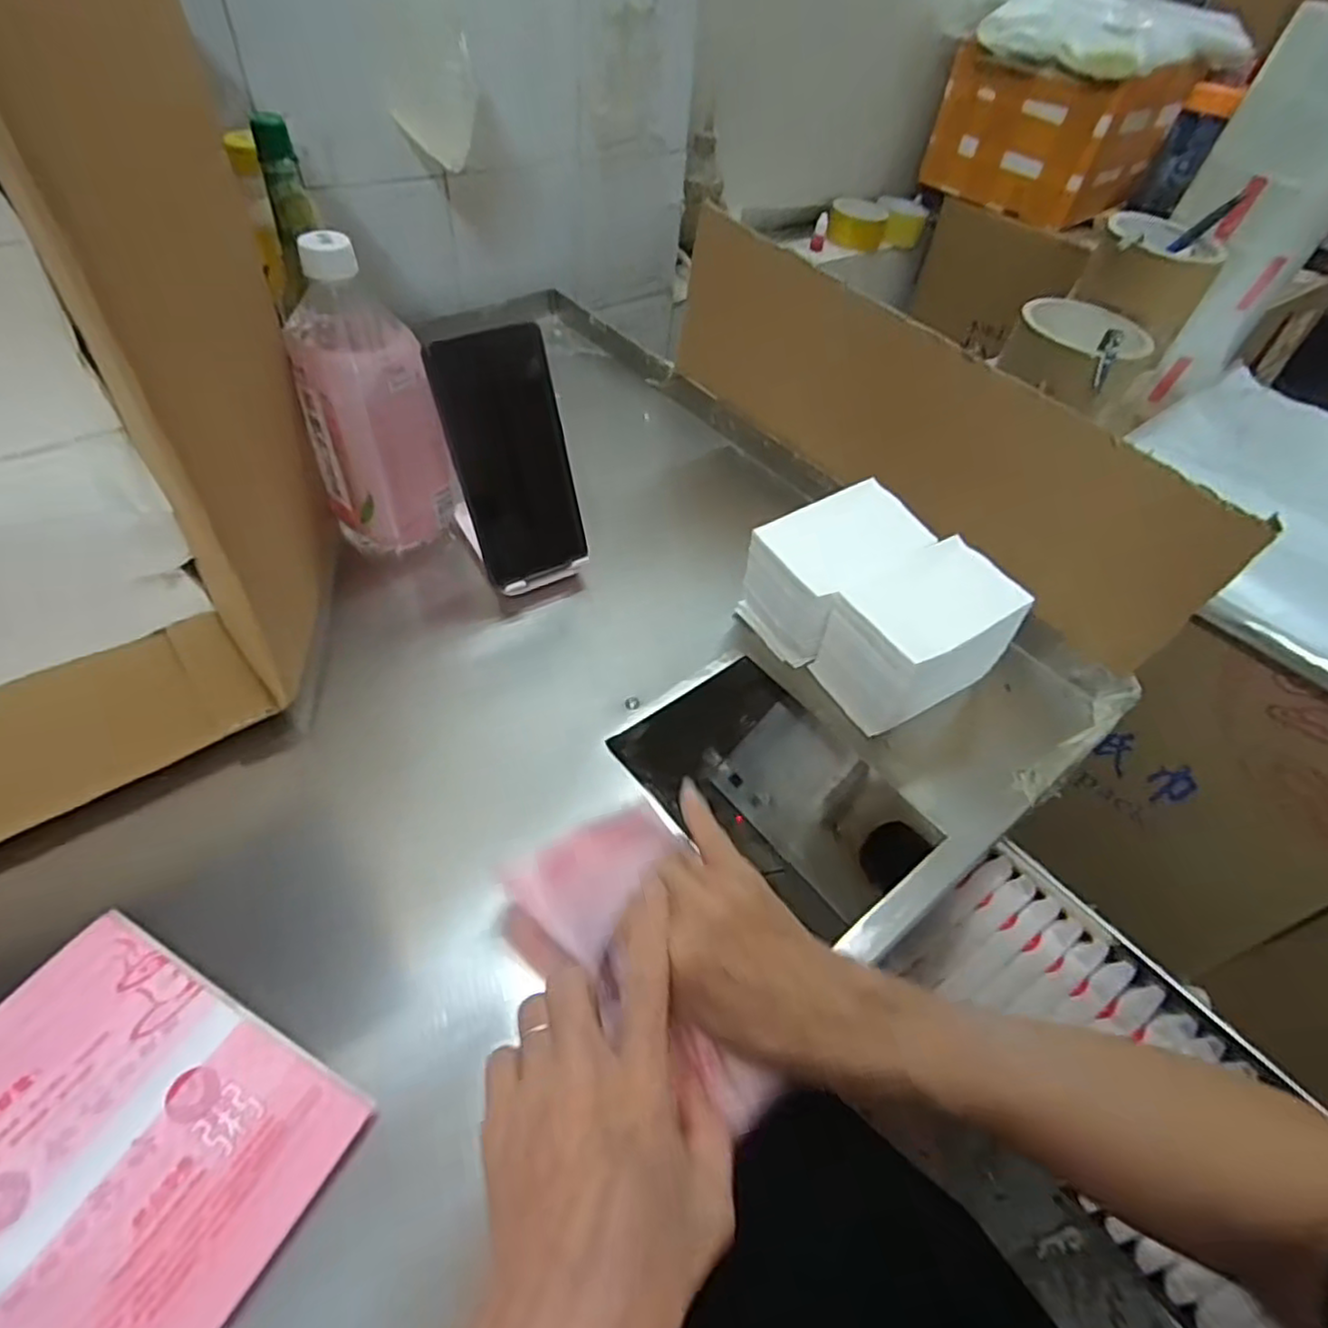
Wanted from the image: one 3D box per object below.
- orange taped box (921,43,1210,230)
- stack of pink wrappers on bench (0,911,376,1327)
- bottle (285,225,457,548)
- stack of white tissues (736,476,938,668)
[{"bbox_3d":[0.575,-0.789,1.036,0.208,0.166,0.270,-26,57,-26],"label":"orange taped box"},{"bbox_3d":[-0.219,0.190,0.270,0.160,0.016,0.122,25,51,15],"label":"stack of pink wrappers on bench"},{"bbox_3d":[-0.200,-0.170,0.473,0.066,0.192,0.074,36,55,23],"label":"bottle"},{"bbox_3d":[0.114,-0.057,0.473,0.105,0.090,0.079,-22,55,-23],"label":"stack of white tissues"}]

